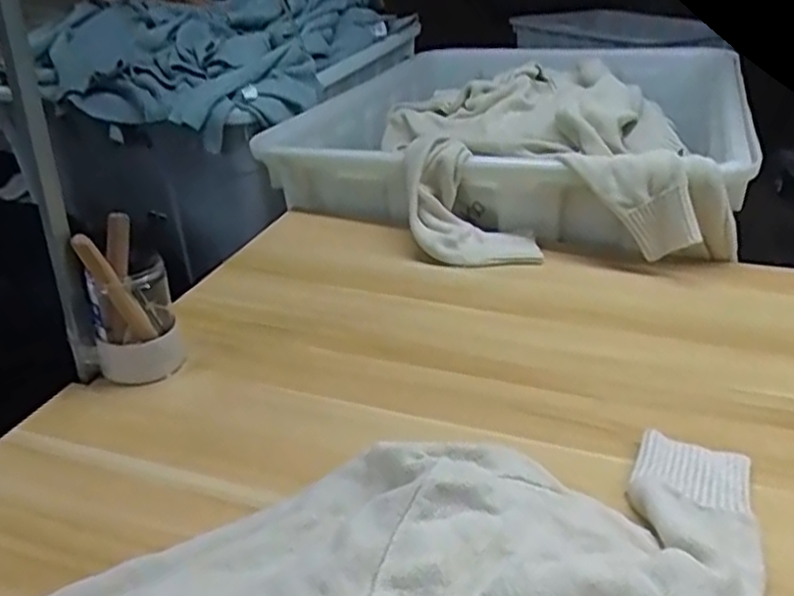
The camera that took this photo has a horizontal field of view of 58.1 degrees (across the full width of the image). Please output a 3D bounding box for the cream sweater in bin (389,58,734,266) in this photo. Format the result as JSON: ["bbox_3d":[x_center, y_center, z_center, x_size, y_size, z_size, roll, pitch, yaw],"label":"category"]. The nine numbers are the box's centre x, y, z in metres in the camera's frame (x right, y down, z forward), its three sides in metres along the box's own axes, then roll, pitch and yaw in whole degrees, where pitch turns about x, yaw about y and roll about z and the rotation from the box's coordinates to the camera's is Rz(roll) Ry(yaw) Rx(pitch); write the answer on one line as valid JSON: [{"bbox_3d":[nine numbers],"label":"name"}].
[{"bbox_3d":[0.228,-0.207,1.112,0.471,0.197,0.535,-1,29,-1],"label":"cream sweater in bin"}]

